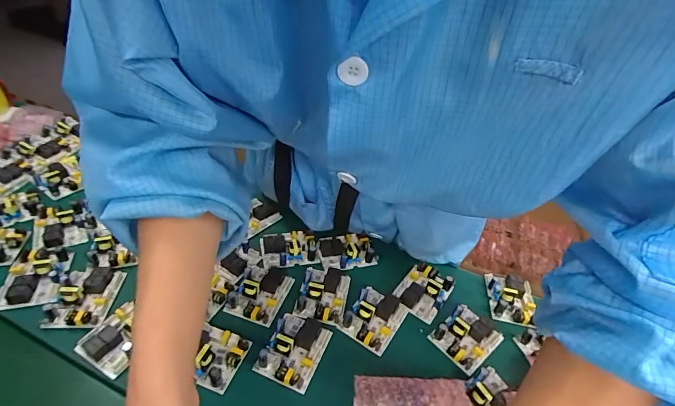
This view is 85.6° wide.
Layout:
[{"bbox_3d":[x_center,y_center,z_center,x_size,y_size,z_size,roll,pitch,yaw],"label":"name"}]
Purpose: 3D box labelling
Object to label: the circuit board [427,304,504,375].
[{"bbox_3d":[0.161,0.162,0.449,0.078,0.025,0.061,-24,49,-32],"label":"circuit board"}]

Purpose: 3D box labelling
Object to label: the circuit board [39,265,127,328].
[{"bbox_3d":[-0.299,0.107,0.432,0.060,0.019,0.085,2,40,-6],"label":"circuit board"}]

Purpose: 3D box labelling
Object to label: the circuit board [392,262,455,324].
[{"bbox_3d":[0.119,0.117,0.499,0.060,0.016,0.080,29,44,24],"label":"circuit board"}]

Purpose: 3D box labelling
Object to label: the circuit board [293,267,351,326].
[{"bbox_3d":[-0.018,0.116,0.475,0.060,0.025,0.081,11,40,4],"label":"circuit board"}]

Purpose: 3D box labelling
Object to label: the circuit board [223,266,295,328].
[{"bbox_3d":[-0.098,0.111,0.468,0.060,0.027,0.085,14,40,8],"label":"circuit board"}]

